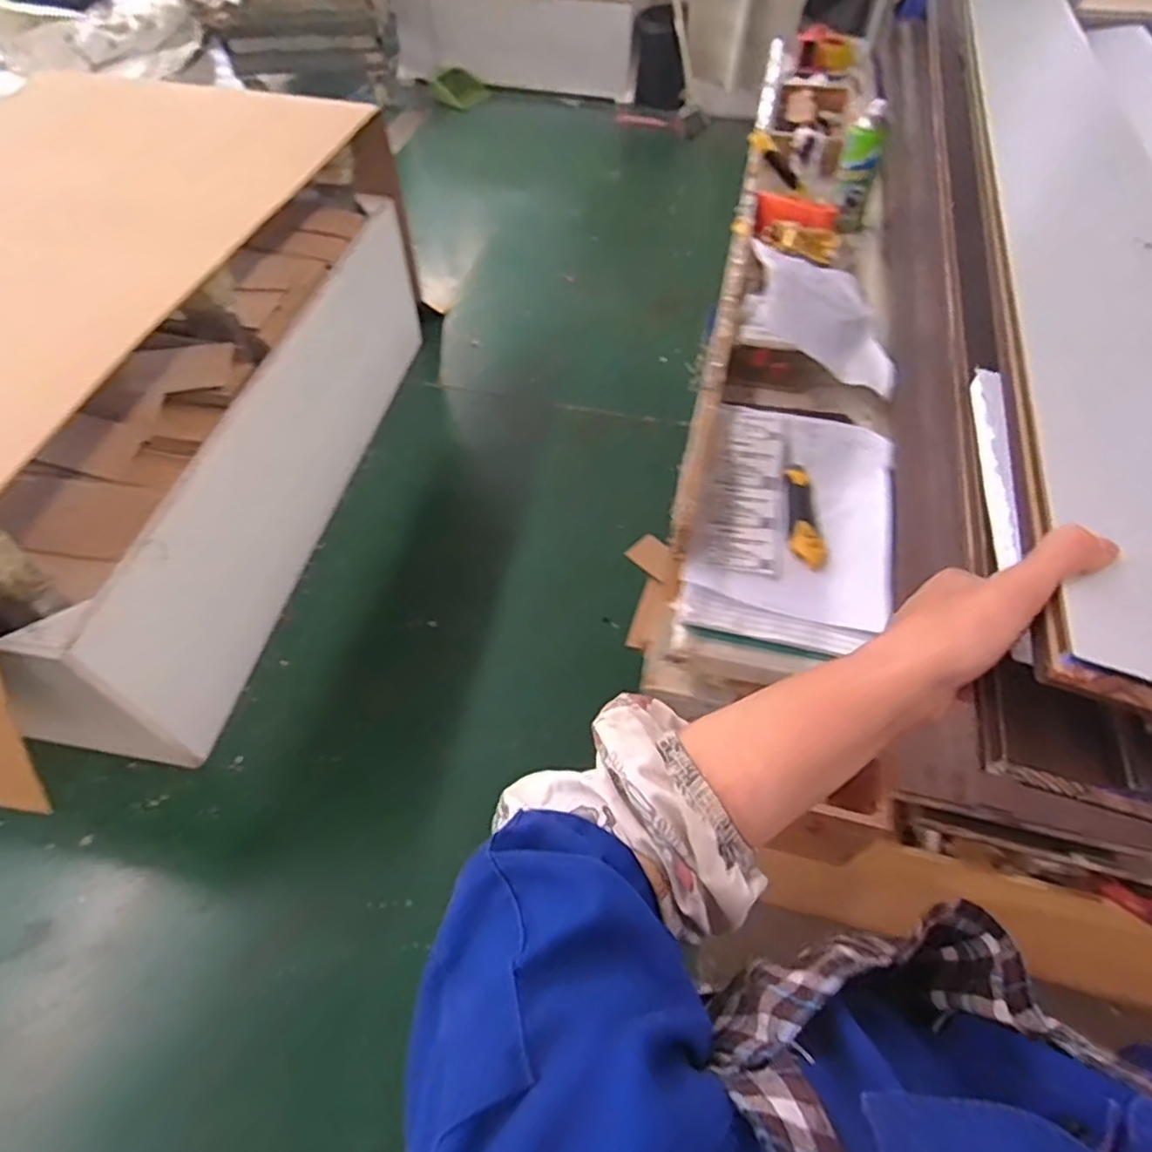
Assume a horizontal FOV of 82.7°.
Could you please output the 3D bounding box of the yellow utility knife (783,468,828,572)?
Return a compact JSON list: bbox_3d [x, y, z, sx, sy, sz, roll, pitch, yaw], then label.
[{"bbox_3d":[0.255,-0.072,0.736,0.033,0.012,0.149,5,54,3],"label":"yellow utility knife"}]

